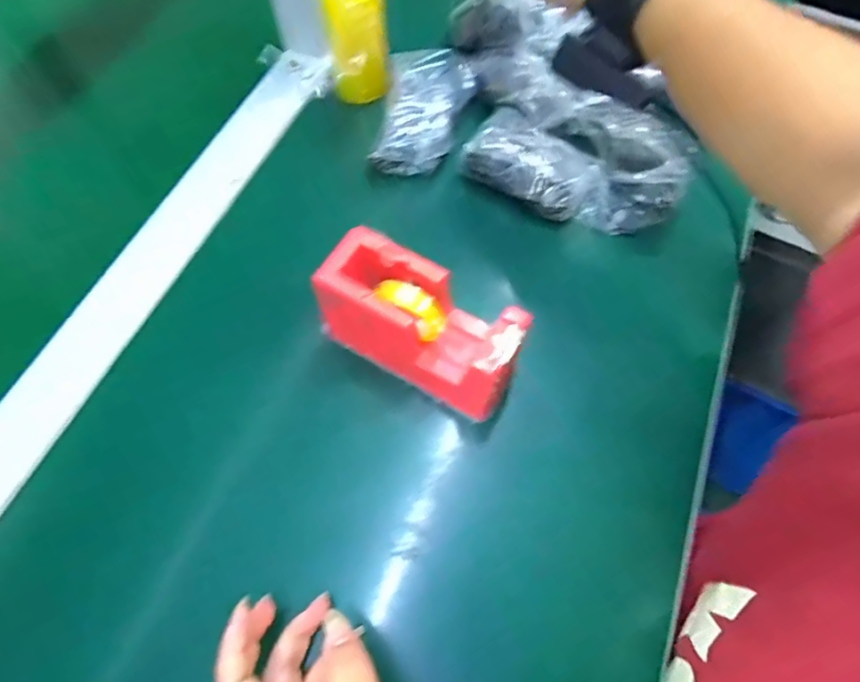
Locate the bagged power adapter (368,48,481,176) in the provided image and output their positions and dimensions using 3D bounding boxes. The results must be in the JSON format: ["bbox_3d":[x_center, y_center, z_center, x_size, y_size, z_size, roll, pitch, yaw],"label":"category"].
[{"bbox_3d":[-0.003,-0.197,0.465,0.077,0.036,0.126,7,63,6],"label":"bagged power adapter"}]

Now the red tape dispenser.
[{"bbox_3d":[-0.004,-0.004,0.347,0.132,0.083,0.055,29,67,16],"label":"red tape dispenser"}]

